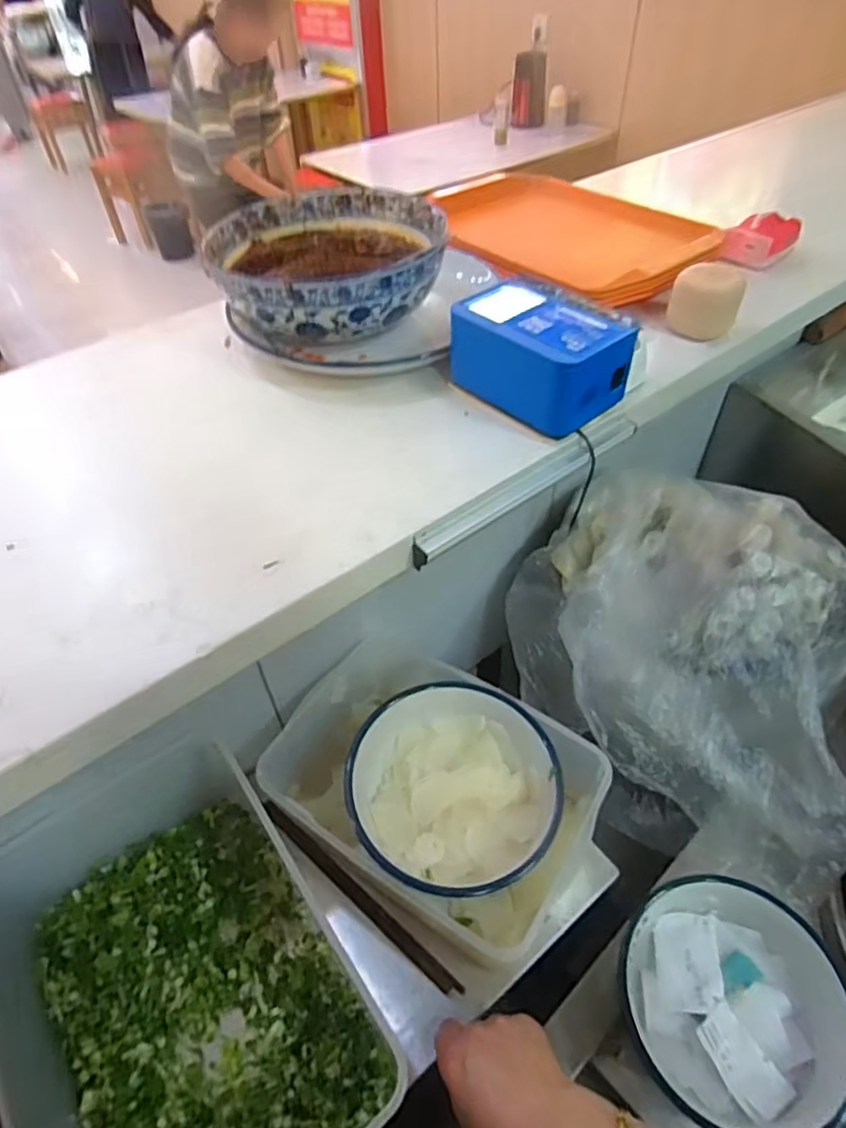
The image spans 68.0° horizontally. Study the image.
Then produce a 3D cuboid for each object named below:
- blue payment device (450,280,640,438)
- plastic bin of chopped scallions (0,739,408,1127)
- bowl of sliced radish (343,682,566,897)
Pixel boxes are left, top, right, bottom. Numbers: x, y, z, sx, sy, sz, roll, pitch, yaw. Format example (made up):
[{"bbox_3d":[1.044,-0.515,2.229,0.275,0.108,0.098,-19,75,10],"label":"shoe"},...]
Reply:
[{"bbox_3d":[0.121,-0.220,0.661,0.169,0.088,0.107,35,57,29],"label":"blue payment device"},{"bbox_3d":[-0.182,0.315,0.471,0.216,0.113,0.314,-34,54,-26],"label":"plastic bin of chopped scallions"},{"bbox_3d":[0.025,0.198,0.549,0.169,0.080,0.174,-31,53,-24],"label":"bowl of sliced radish"}]

